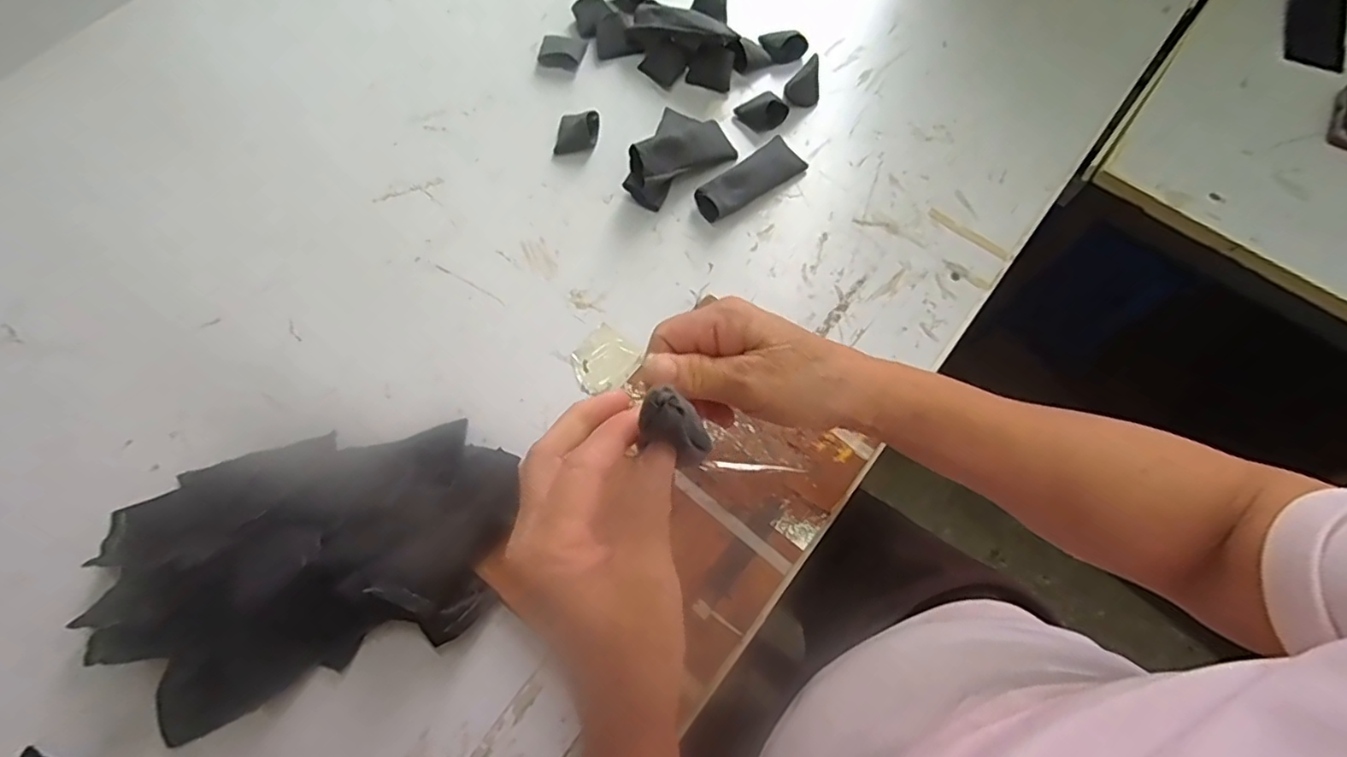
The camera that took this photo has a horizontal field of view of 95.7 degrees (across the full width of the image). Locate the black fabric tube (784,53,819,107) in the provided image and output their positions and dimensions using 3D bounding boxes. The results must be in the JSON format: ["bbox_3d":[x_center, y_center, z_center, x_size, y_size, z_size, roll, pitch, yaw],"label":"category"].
[{"bbox_3d":[0.124,-0.276,0.574,0.033,0.032,0.025,-28,73,-10],"label":"black fabric tube"}]

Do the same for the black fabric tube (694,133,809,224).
[{"bbox_3d":[0.071,-0.179,0.540,0.108,0.023,0.039,-38,75,-13],"label":"black fabric tube"}]

